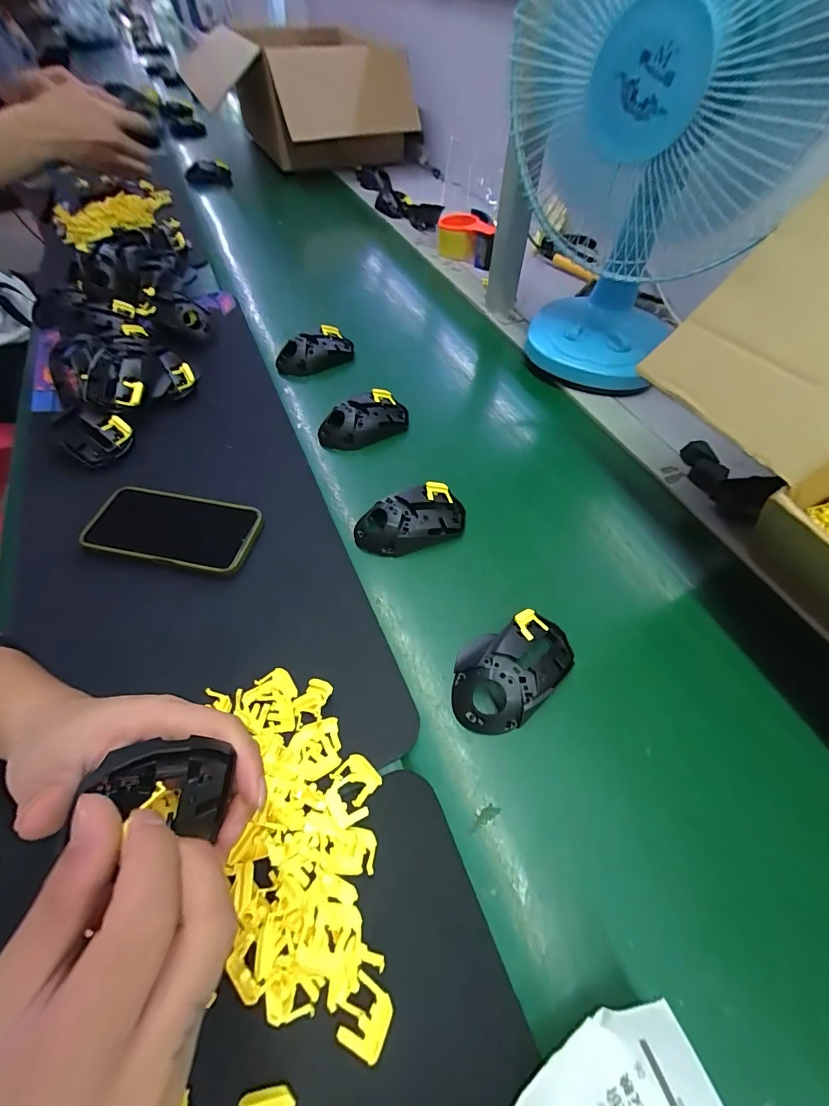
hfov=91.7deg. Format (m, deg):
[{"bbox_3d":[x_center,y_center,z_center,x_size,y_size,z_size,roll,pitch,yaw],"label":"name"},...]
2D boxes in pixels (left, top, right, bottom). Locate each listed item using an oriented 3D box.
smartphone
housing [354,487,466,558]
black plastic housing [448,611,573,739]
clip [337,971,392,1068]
[{"bbox_3d":[-0.243,-0.027,0.401,0.170,0.007,0.079,12,56,2],"label":"smartphone"},{"bbox_3d":[-0.003,-0.034,0.419,0.116,0.033,0.059,-12,59,-13],"label":"housing"},{"bbox_3d":[0.080,0.094,0.335,0.115,0.035,0.072,-36,67,-25],"label":"black plastic housing"},{"bbox_3d":[-0.028,0.259,0.223,0.028,0.004,0.029,26,58,11],"label":"clip"}]

